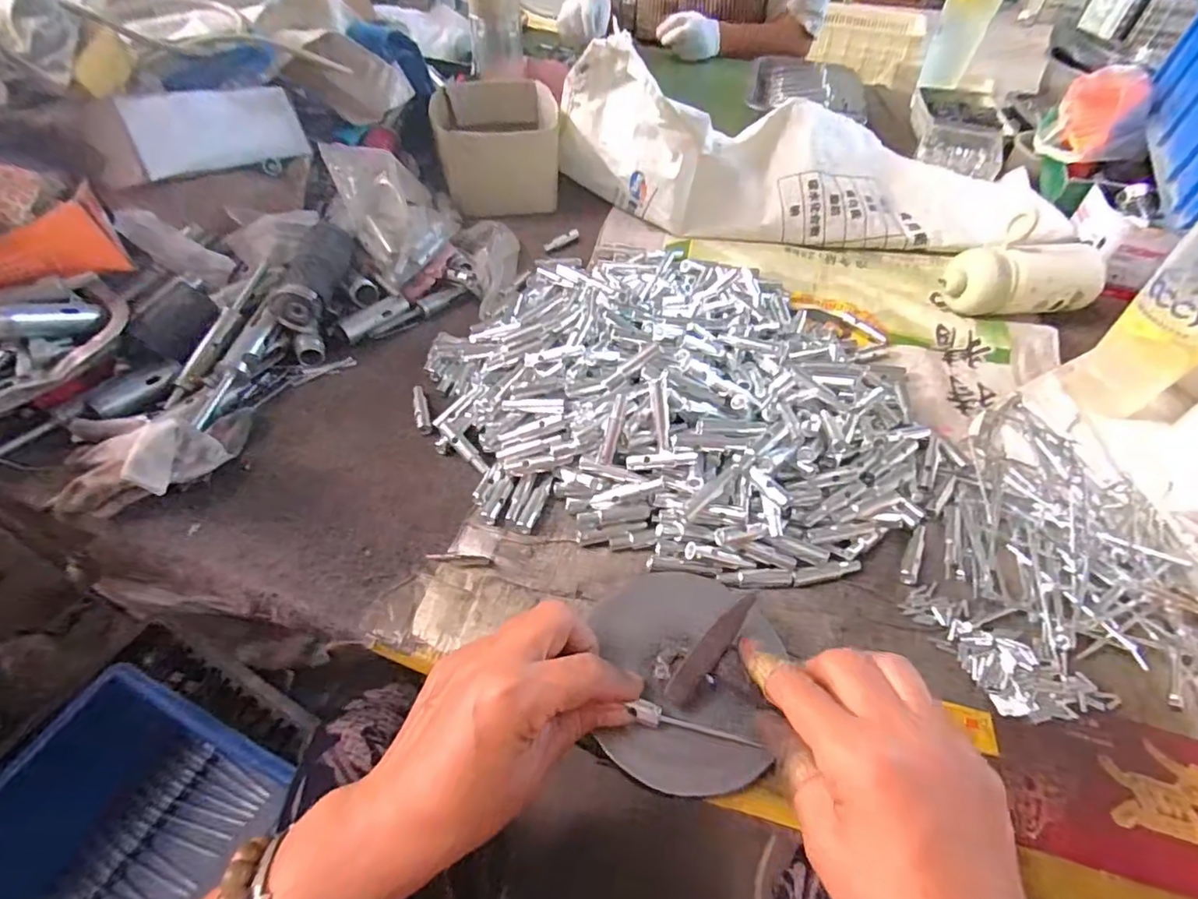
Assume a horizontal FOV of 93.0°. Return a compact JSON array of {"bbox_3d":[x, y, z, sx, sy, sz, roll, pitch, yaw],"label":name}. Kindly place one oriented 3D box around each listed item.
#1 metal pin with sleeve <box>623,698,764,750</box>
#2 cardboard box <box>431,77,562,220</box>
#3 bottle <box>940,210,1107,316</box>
[{"bbox_3d":[0.053,0.151,0.310,0.071,0.010,0.012,15,51,2],"label":"metal pin with sleeve"},{"bbox_3d":[-0.127,-0.381,0.717,0.143,0.087,0.184,-4,51,-6],"label":"cardboard box"},{"bbox_3d":[0.437,-0.181,0.583,0.153,0.089,0.061,-4,50,-6],"label":"bottle"}]

